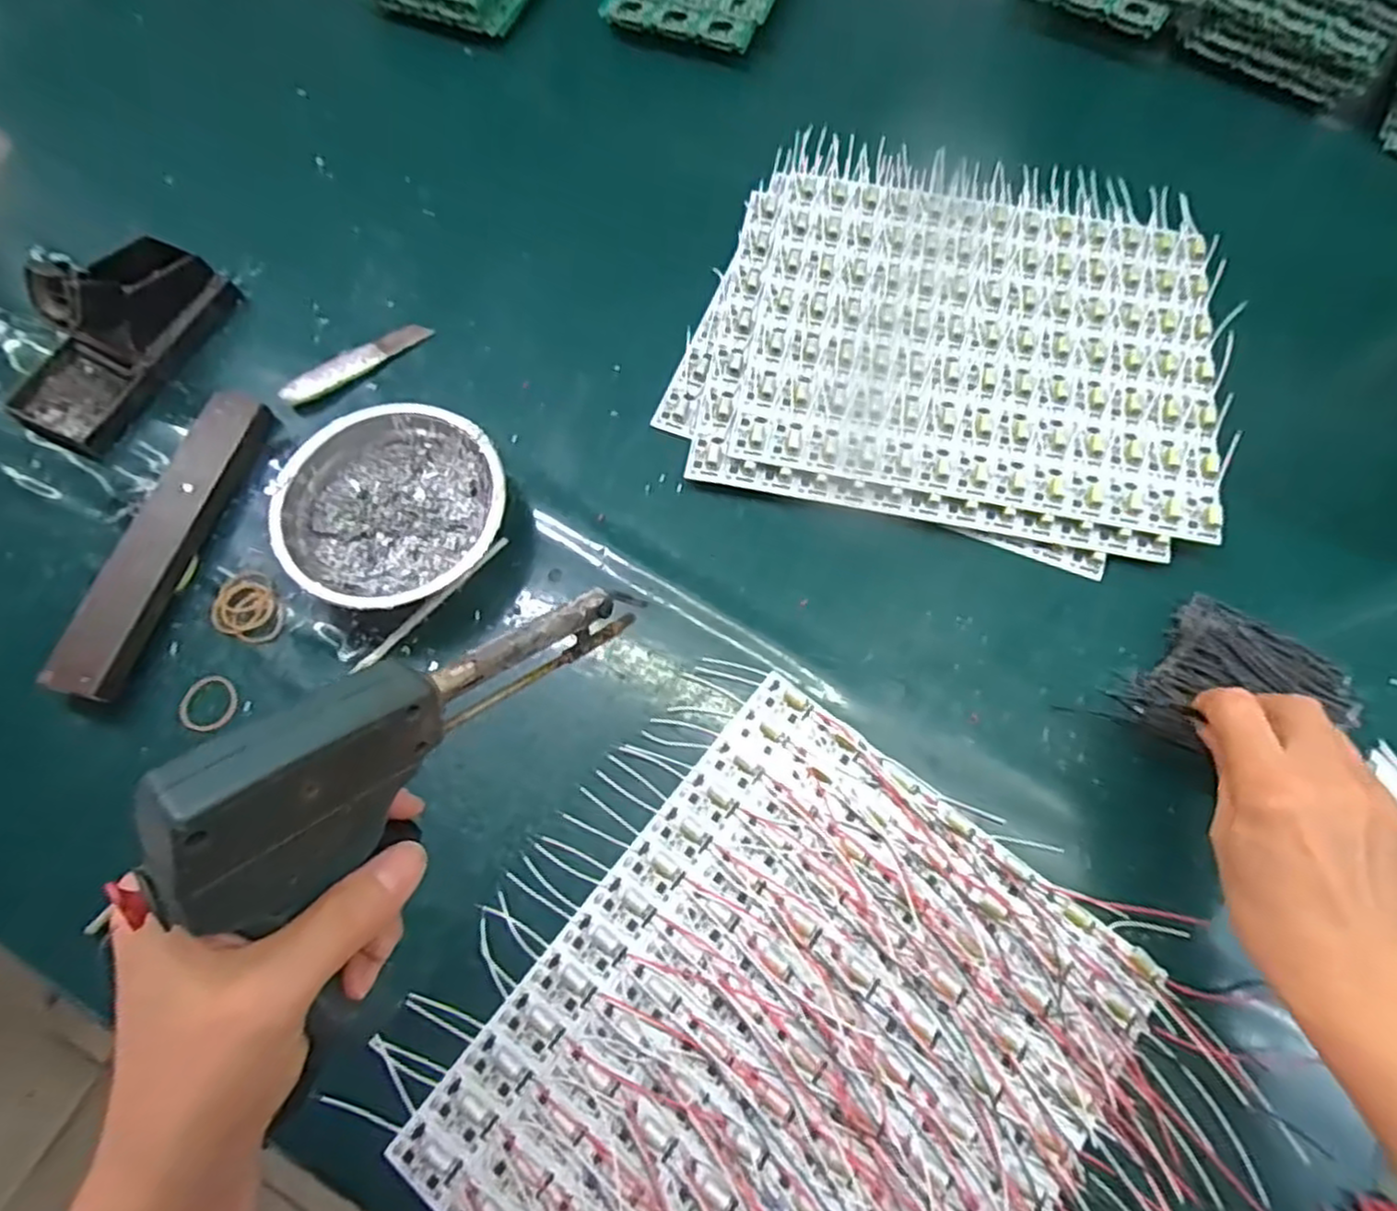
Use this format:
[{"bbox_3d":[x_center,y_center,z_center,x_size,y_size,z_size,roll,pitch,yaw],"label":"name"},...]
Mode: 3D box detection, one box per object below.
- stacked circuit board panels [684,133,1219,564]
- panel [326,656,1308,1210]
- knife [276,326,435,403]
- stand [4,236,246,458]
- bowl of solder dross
[{"bbox_3d":[0.174,-0.186,0.481,0.309,0.029,0.289,10,70,4],"label":"stacked circuit board panels"},{"bbox_3d":[0.064,0.217,0.336,0.356,0.035,0.287,32,74,8],"label":"panel"},{"bbox_3d":[-0.229,-0.164,0.487,0.104,0.017,0.021,-40,75,-13],"label":"knife"},{"bbox_3d":[-0.381,-0.177,0.468,0.074,0.080,0.150,20,71,7],"label":"stand"},{"bbox_3d":[-0.175,-0.055,0.426,0.126,0.047,0.125,0,70,0],"label":"bowl of solder dross"}]

